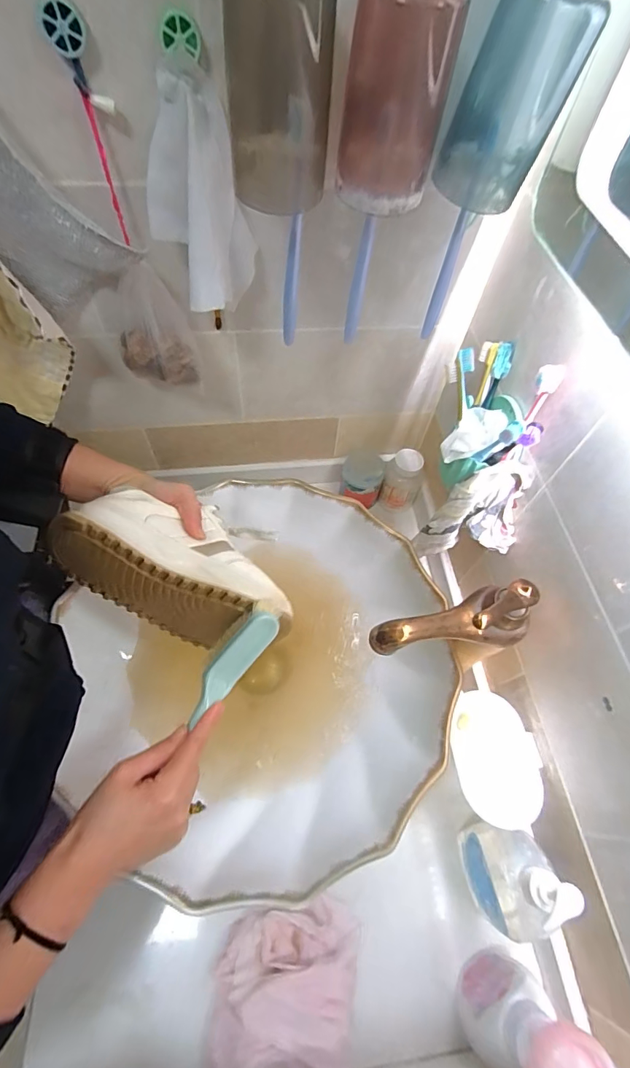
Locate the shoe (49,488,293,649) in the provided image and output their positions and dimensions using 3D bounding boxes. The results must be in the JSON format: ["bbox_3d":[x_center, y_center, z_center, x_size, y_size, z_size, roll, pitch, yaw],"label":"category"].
[{"bbox_3d":[-0.144,0.040,0.464,0.231,0.102,0.119,30,33,-8],"label":"shoe"}]

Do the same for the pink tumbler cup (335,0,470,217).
[{"bbox_3d":[0.056,-0.306,0.302,0.069,0.111,0.072,2,59,-3],"label":"pink tumbler cup"}]

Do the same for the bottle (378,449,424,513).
[{"bbox_3d":[0.147,-0.088,0.731,0.063,0.102,0.054,32,62,14],"label":"bottle"}]

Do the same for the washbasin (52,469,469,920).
[{"bbox_3d":[-0.055,0.155,0.525,0.404,0.123,0.425,2,59,-3],"label":"washbasin"}]

